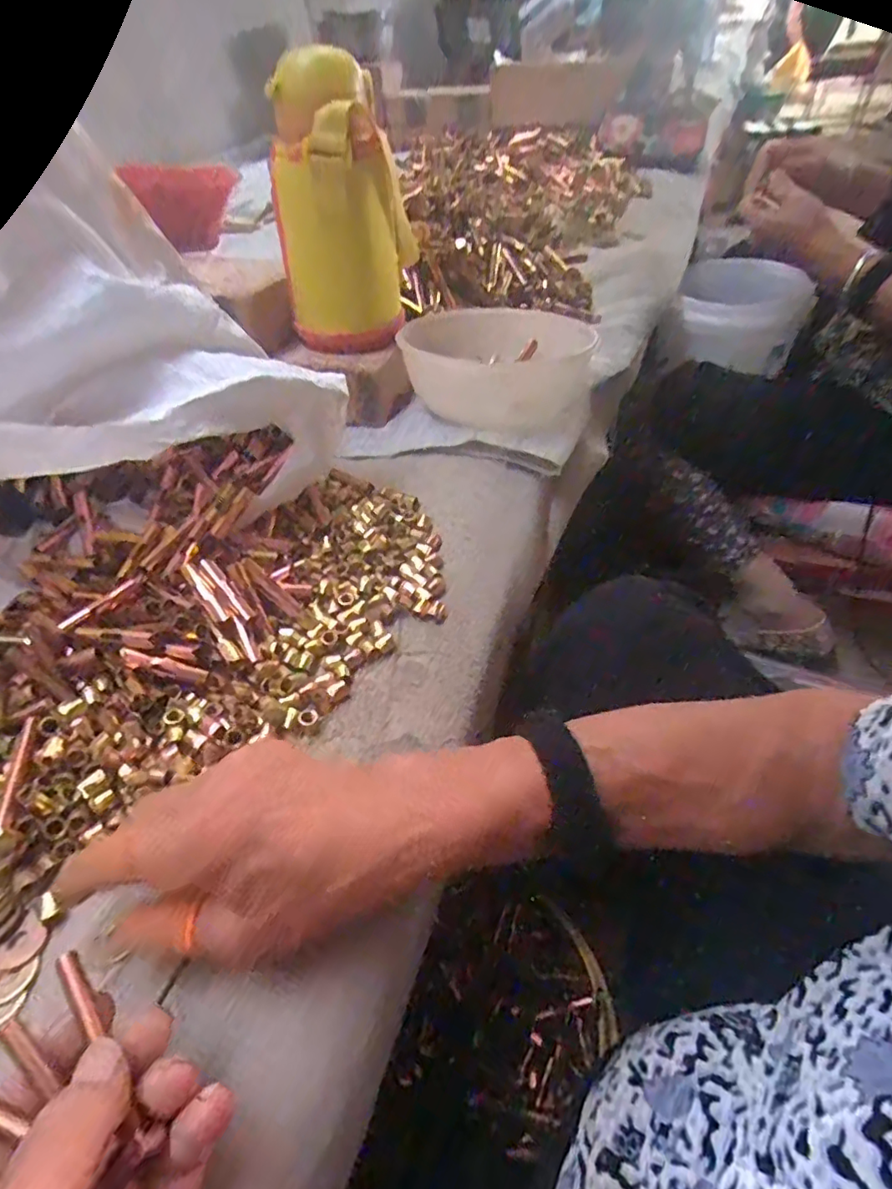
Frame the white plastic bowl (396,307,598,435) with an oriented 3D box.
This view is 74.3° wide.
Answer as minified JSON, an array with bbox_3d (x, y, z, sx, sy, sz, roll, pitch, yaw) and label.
[{"bbox_3d":[0.043,-0.193,0.504,0.159,0.061,0.151,-3,46,3],"label":"white plastic bowl"}]

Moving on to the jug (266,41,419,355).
[{"bbox_3d":[-0.078,-0.293,0.457,0.084,0.177,0.082,15,50,19],"label":"jug"}]

